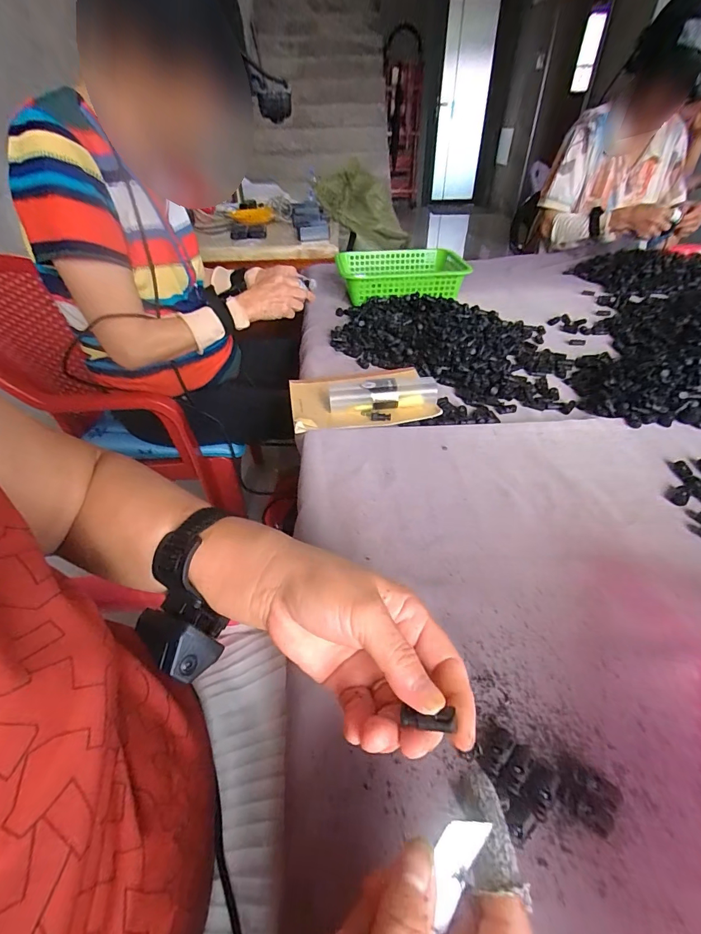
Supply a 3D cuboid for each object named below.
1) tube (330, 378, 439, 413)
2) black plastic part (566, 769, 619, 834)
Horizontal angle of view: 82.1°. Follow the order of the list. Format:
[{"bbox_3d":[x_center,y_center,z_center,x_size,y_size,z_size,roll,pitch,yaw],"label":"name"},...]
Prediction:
[{"bbox_3d":[0.047,-0.108,0.593,0.156,0.035,0.035,-3,40,-2],"label":"tube"},{"bbox_3d":[0.147,0.202,0.247,0.029,0.010,0.030,26,47,28],"label":"black plastic part"}]

